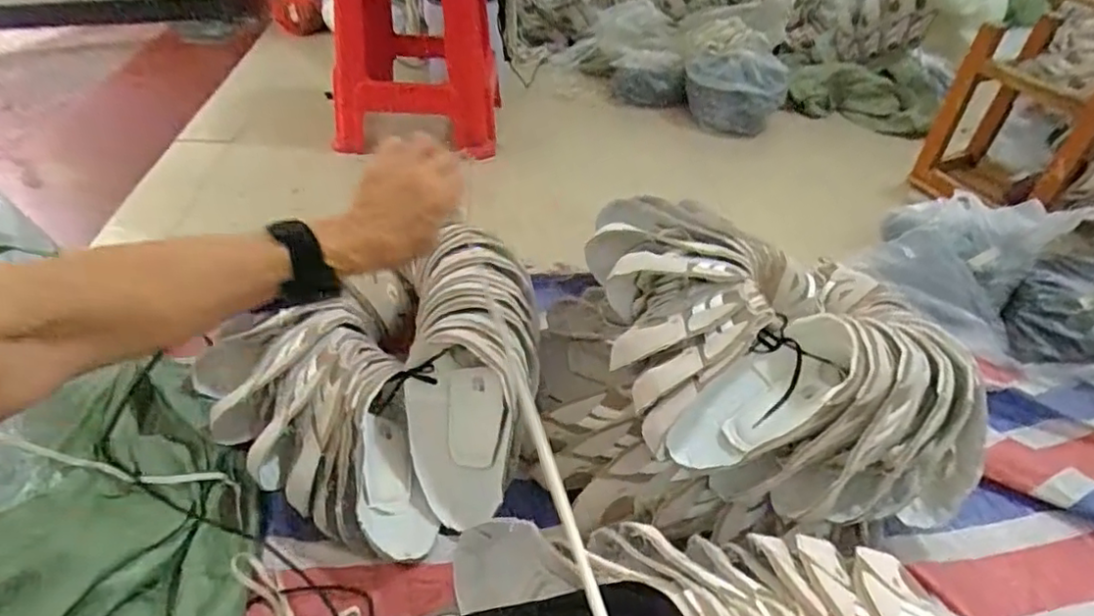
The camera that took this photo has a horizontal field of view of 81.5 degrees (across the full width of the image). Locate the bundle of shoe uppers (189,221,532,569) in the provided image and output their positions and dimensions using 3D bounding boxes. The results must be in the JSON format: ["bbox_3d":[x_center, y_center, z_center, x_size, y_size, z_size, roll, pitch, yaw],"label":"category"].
[{"bbox_3d":[-0.223,0.088,0.886,0.451,0.175,0.435,-18,44,-23],"label":"bundle of shoe uppers"}]

